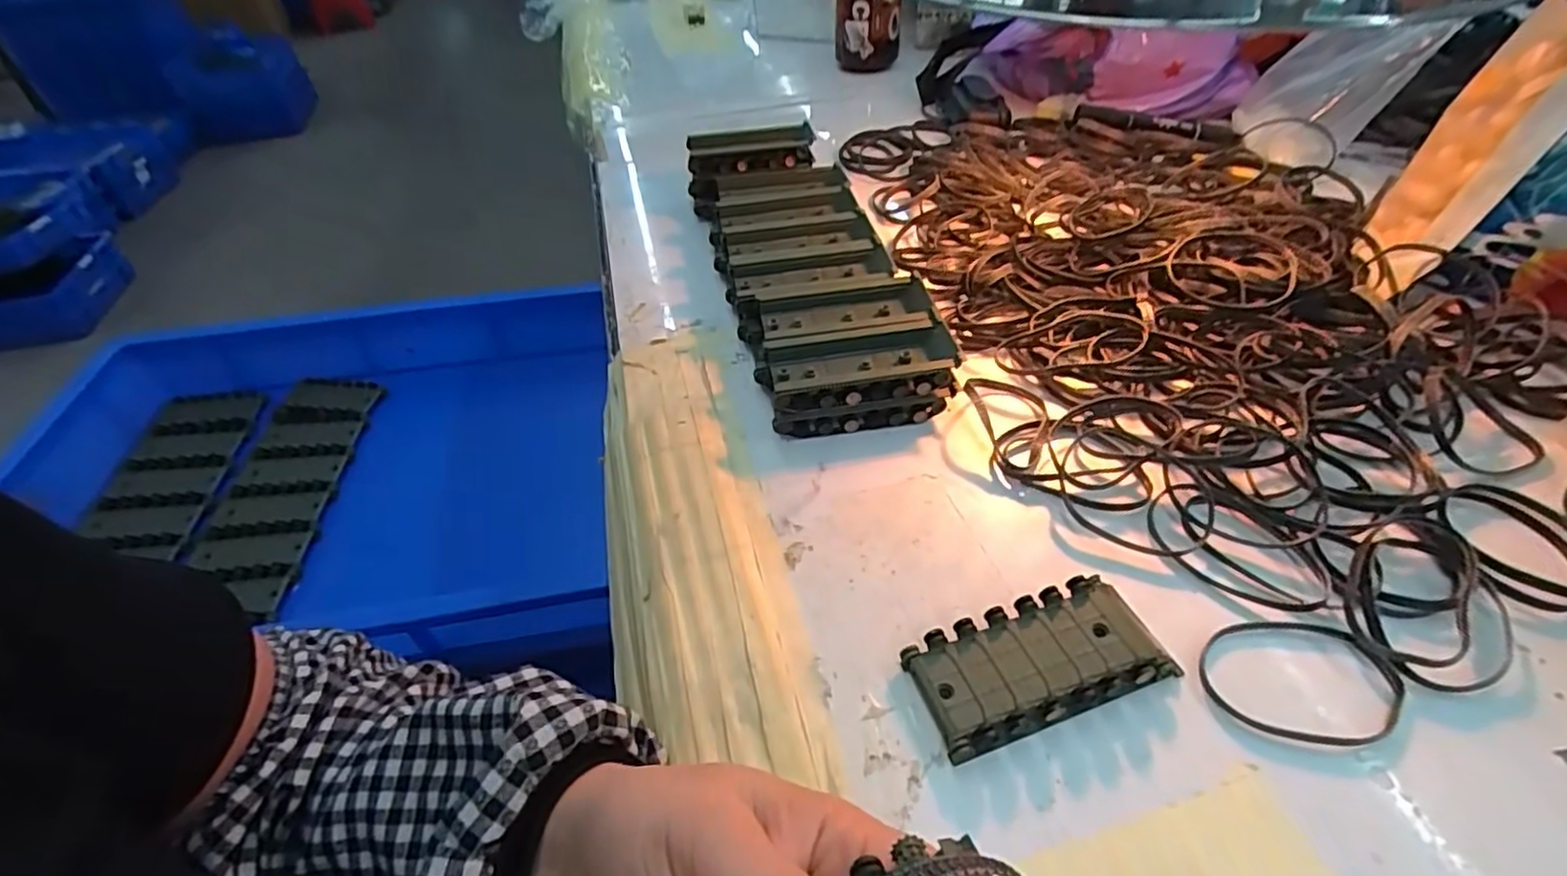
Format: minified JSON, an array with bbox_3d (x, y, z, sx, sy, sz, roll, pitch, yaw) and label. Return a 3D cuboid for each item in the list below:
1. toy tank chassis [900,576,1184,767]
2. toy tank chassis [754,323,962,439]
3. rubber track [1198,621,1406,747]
[{"bbox_3d":[0.094,0.084,0.257,0.089,0.016,0.043,-15,45,-13],"label":"toy tank chassis"},{"bbox_3d":[0.040,-0.032,0.366,0.099,0.032,0.043,-6,44,-4],"label":"toy tank chassis"},{"bbox_3d":[0.191,0.088,0.253,0.070,0.004,0.048,-2,44,0],"label":"rubber track"}]

